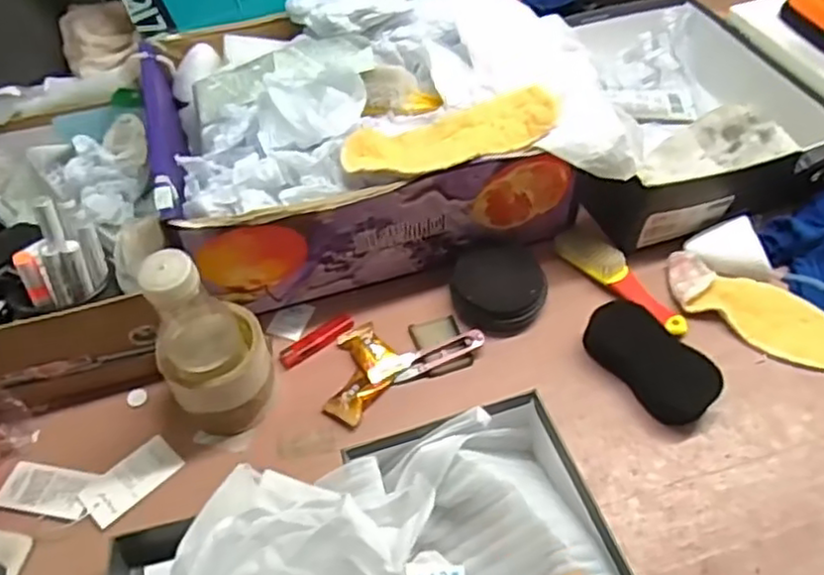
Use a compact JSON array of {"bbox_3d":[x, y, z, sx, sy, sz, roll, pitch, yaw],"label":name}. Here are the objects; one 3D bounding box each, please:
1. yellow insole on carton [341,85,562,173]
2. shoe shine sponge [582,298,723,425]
[{"bbox_3d":[0.036,-0.139,0.632,0.196,0.025,0.068,-17,52,-12],"label":"yellow insole on carton"},{"bbox_3d":[0.215,0.064,0.633,0.065,0.032,0.127,-27,55,-19],"label":"shoe shine sponge"}]

